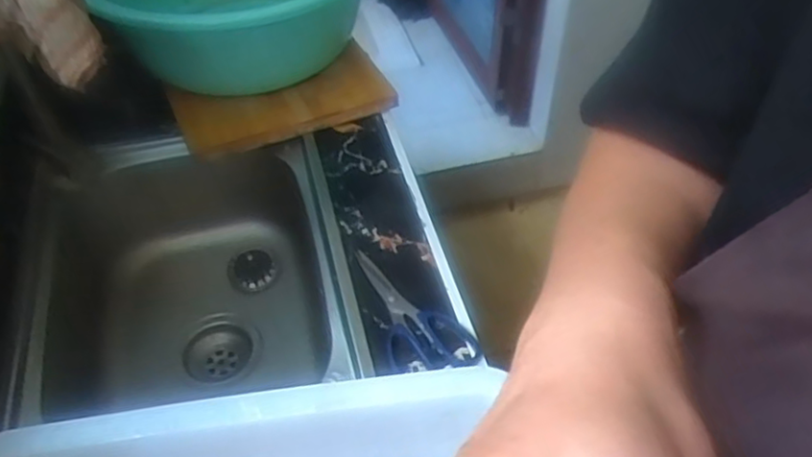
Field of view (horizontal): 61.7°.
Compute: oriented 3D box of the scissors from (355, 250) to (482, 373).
[{"bbox_3d":[0.003,0.080,0.732,0.085,0.012,0.189,-17,50,-14],"label":"scissors"}]

